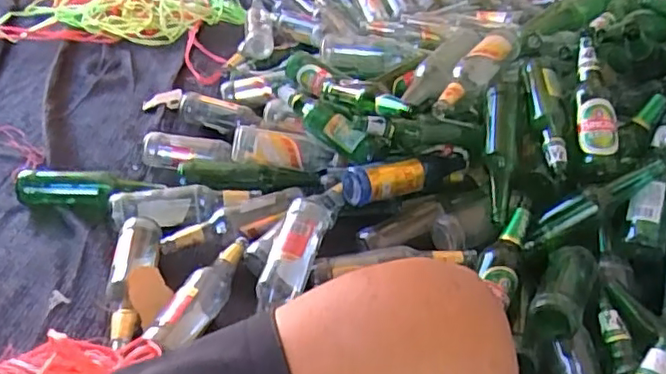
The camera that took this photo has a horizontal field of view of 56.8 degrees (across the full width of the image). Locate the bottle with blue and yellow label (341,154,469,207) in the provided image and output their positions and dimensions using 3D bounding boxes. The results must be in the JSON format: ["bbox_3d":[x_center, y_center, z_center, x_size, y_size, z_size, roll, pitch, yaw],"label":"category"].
[{"bbox_3d":[0.137,-0.017,1.107,0.243,0.076,0.069,-10,41,-16],"label":"bottle with blue and yellow label"}]

